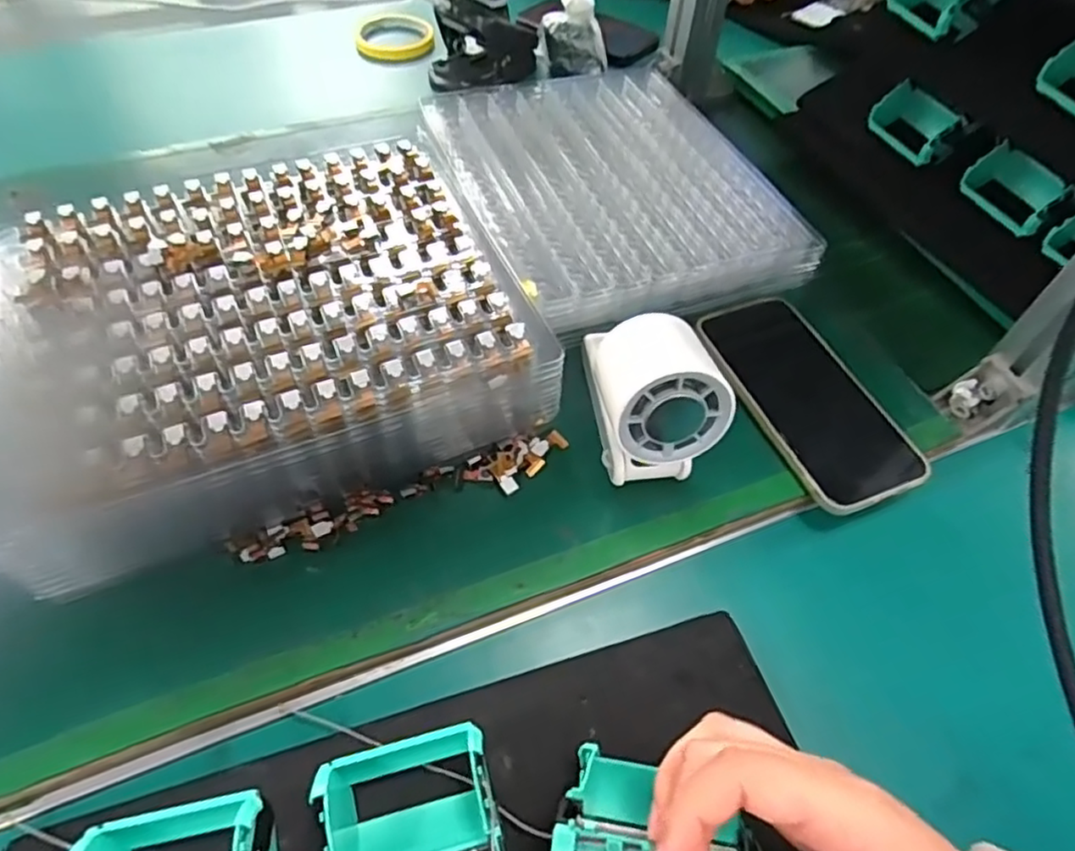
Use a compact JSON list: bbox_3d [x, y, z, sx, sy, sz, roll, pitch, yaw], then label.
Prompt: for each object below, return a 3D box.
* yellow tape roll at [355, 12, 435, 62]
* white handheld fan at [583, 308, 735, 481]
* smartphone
[{"bbox_3d":[-0.160,-0.439,0.736,0.084,0.020,0.084,-4,56,-6],"label":"yellow tape roll"},{"bbox_3d":[0.062,-0.010,0.362,0.066,0.087,0.067,-6,55,-4],"label":"white handheld fan"},{"bbox_3d":[0.170,-0.020,0.418,0.077,0.008,0.159,-17,59,-14],"label":"smartphone"}]

